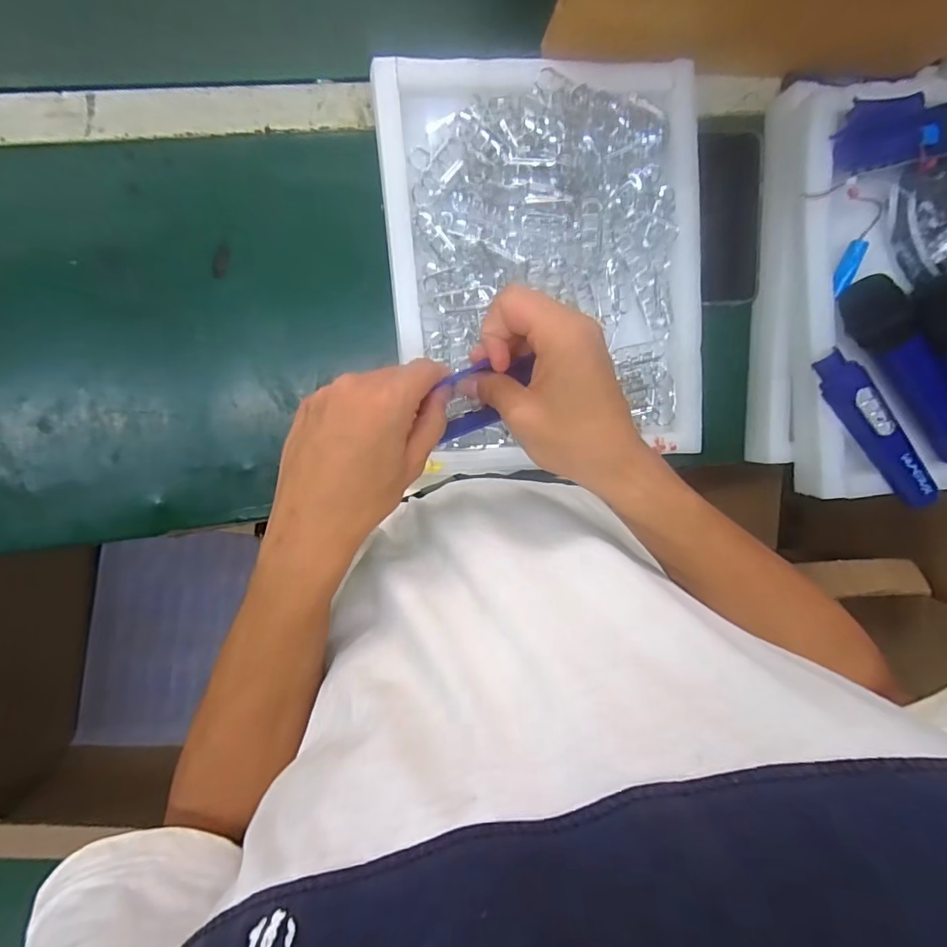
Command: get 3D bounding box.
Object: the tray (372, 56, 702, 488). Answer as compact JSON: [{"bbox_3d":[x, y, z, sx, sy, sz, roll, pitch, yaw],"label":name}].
[{"bbox_3d":[0.069,-0.181,0.480,0.284,0.049,0.355,-5,99,-7],"label":"tray"}]

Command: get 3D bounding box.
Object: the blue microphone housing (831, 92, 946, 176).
[{"bbox_3d":[0.383,-0.294,0.437,0.159,0.026,0.051,-15,100,-5],"label":"blue microphone housing"}]

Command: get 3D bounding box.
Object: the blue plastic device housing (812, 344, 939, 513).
[{"bbox_3d":[0.367,-0.038,0.468,0.033,0.024,0.169,-37,101,-1],"label":"blue plastic device housing"}]

